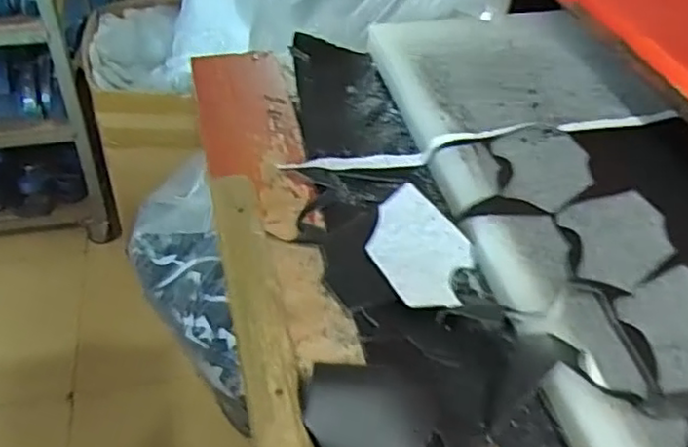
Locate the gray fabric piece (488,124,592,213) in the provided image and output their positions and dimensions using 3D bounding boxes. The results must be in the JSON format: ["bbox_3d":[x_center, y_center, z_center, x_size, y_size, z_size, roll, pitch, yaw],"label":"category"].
[{"bbox_3d":[0.212,-0.060,0.703,0.097,0.004,0.127,1,48,-1],"label":"gray fabric piece"}]

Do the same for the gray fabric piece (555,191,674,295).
[{"bbox_3d":[0.260,0.014,0.629,0.097,0.007,0.125,2,44,-3],"label":"gray fabric piece"}]

